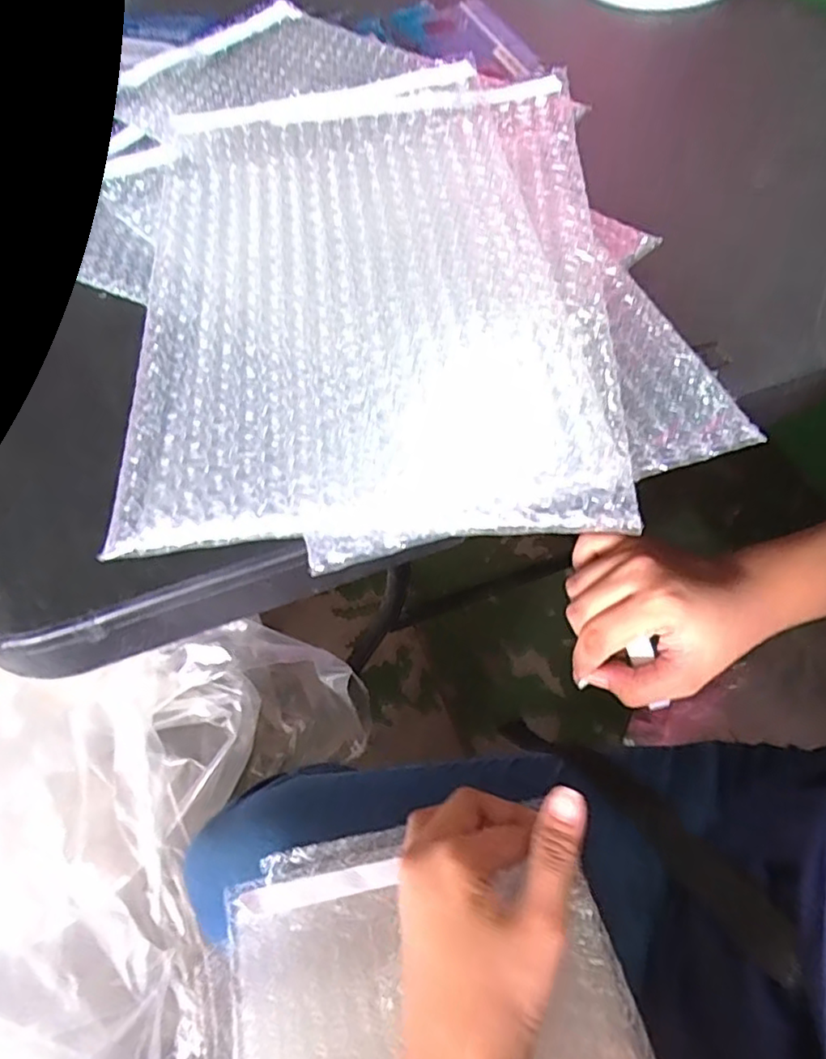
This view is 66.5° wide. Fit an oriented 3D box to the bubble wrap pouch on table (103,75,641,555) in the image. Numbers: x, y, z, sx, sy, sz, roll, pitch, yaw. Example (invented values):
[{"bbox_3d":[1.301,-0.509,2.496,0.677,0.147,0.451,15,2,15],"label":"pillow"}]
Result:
[{"bbox_3d":[-0.020,-0.124,0.298,0.210,0.026,0.294,-4,56,1],"label":"bubble wrap pouch on table"}]

